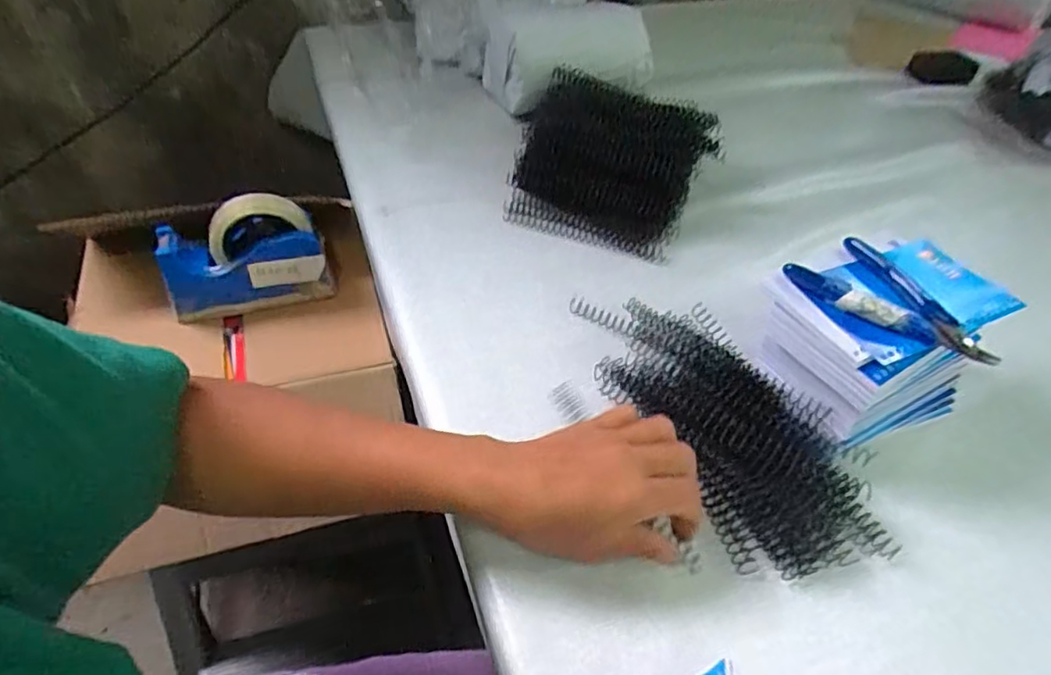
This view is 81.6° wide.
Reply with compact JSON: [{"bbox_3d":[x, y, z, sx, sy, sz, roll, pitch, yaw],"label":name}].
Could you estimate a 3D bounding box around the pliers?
[{"bbox_3d":[0.239,-0.032,0.398,0.123,0.021,0.076,25,50,20],"label":"pliers"}]

